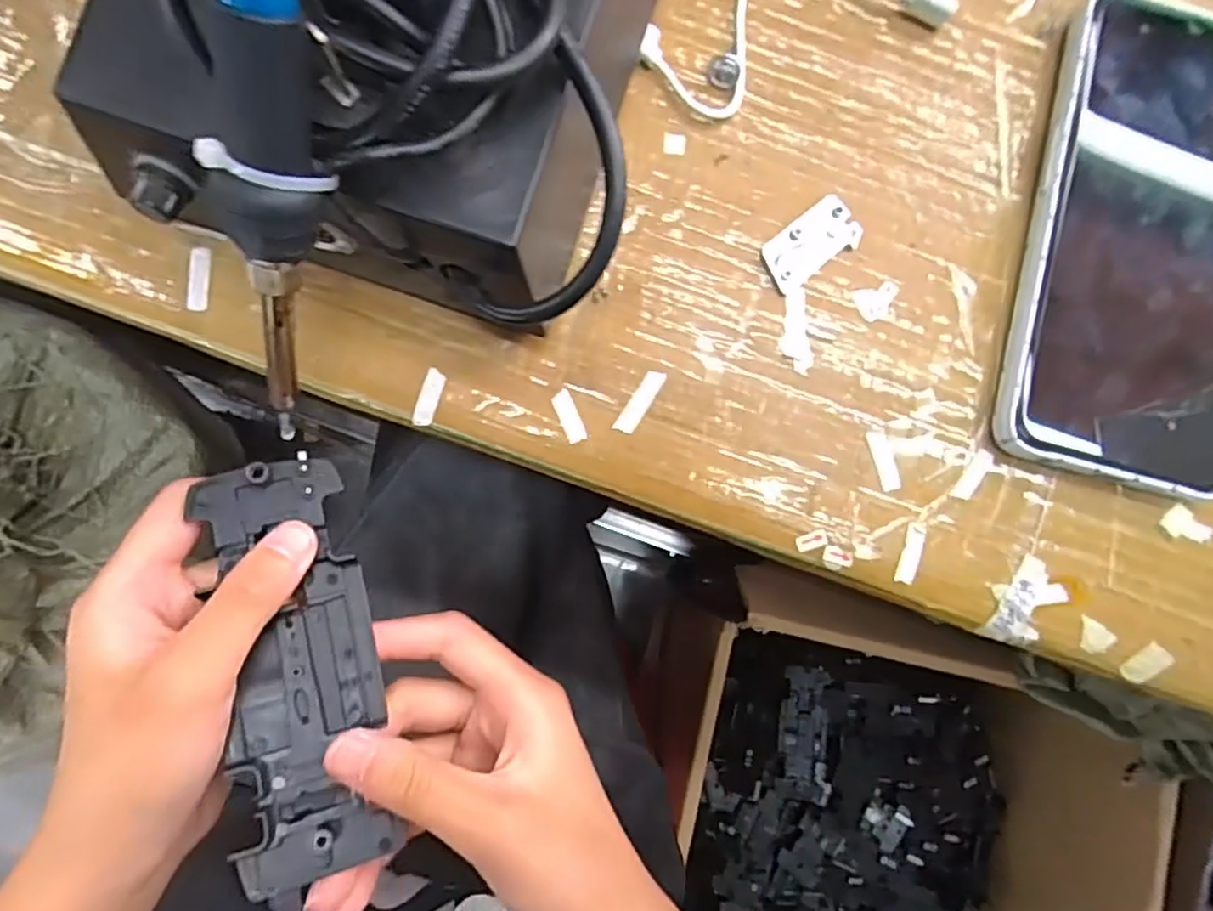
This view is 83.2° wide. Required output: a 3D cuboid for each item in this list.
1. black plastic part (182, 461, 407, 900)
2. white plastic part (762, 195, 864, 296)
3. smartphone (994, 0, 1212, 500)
[{"bbox_3d":[-0.098,0.065,0.217,0.044,0.008,0.126,-9,79,-23],"label":"black plastic part"},{"bbox_3d":[0.068,-0.071,0.228,0.034,0.004,0.019,-38,88,-7],"label":"white plastic part"},{"bbox_3d":[0.183,-0.074,0.232,0.076,0.015,0.166,15,83,-3],"label":"smartphone"}]

